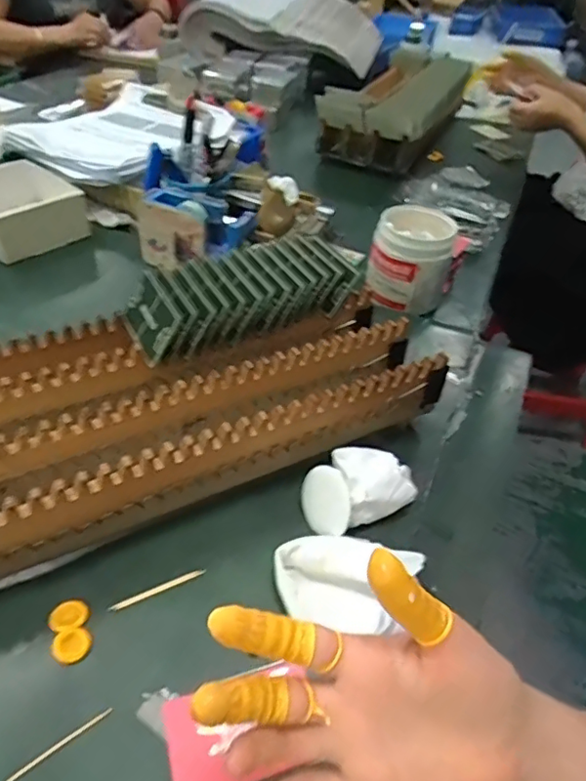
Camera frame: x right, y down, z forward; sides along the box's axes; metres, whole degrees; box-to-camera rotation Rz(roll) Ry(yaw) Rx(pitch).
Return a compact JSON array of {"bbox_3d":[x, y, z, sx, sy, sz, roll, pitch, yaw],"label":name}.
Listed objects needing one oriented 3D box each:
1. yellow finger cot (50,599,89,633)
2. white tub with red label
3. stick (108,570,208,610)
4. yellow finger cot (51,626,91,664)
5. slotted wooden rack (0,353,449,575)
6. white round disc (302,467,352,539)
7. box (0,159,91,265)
[{"bbox_3d":[-0.146,0.147,0.363,0.023,0.005,0.020,-11,45,-18],"label":"yellow finger cot"},{"bbox_3d":[0.145,-0.162,0.679,0.097,0.093,0.081,14,43,9],"label":"white tub with red label"},{"bbox_3d":[-0.092,0.135,0.380,0.065,0.004,0.005,-16,46,-22],"label":"stick"},{"bbox_3d":[-0.138,0.160,0.348,0.022,0.006,0.020,3,42,-3],"label":"yellow finger cot"},{"bbox_3d":[-0.135,0.070,0.390,0.556,0.083,0.067,-17,47,-23],"label":"slotted wooden rack"},{"bbox_3d":[0.024,0.081,0.413,0.041,0.049,0.008,-8,-8,40],"label":"white round disc"},{"bbox_3d":[-0.345,-0.227,0.704,0.123,0.065,0.133,-31,54,-34],"label":"box"}]

